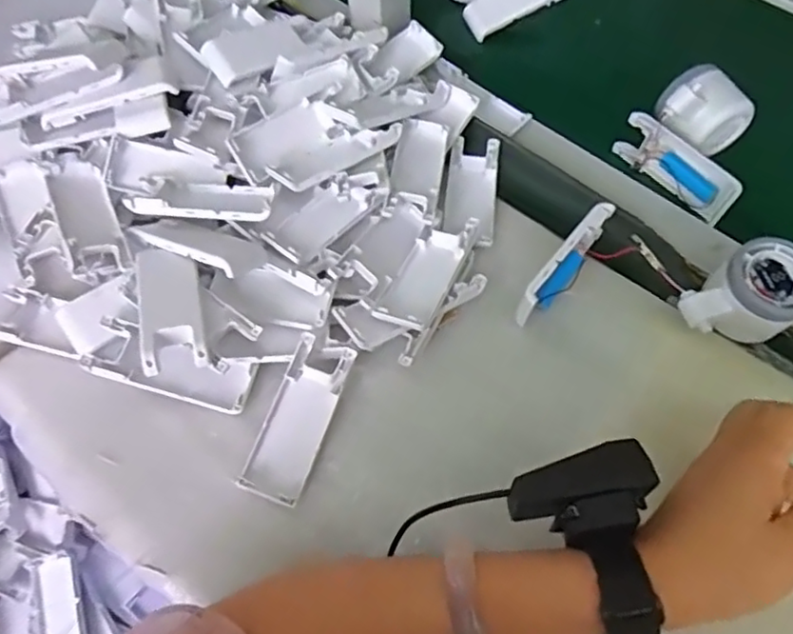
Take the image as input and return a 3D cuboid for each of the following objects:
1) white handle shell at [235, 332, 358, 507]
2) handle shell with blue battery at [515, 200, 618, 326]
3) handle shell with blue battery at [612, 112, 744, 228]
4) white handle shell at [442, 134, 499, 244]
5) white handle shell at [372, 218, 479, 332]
[{"bbox_3d":[-0.063,0.064,0.389,0.037,0.019,0.101,18,63,10],"label":"white handle shell"},{"bbox_3d":[0.121,-0.036,0.436,0.018,0.035,0.107,34,67,17],"label":"handle shell with blue battery"},{"bbox_3d":[0.226,-0.121,0.496,0.019,0.041,0.104,-25,62,-42],"label":"handle shell with blue battery"},{"bbox_3d":[0.059,-0.100,0.484,0.039,0.012,0.105,6,62,4],"label":"white handle shell"},{"bbox_3d":[0.023,-0.030,0.437,0.039,0.028,0.101,23,64,12],"label":"white handle shell"}]

